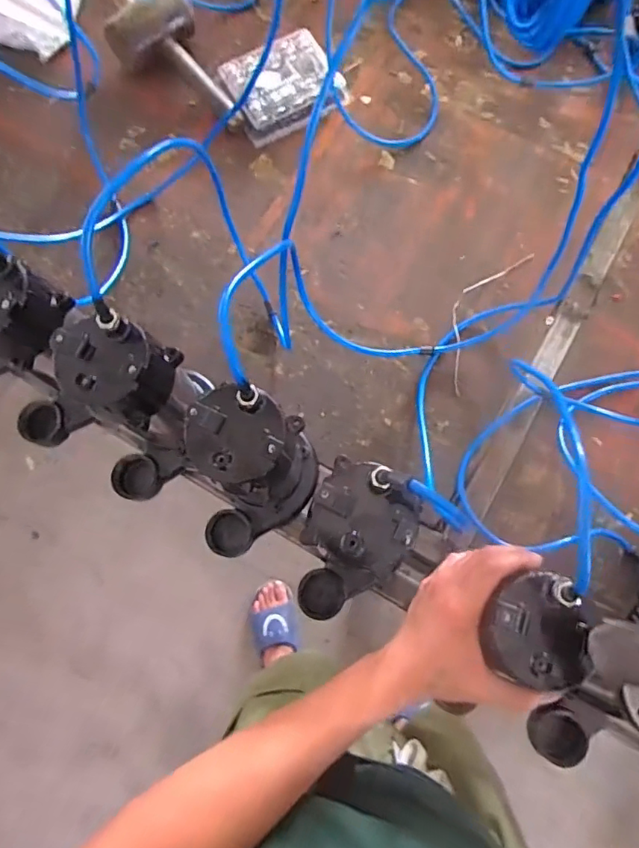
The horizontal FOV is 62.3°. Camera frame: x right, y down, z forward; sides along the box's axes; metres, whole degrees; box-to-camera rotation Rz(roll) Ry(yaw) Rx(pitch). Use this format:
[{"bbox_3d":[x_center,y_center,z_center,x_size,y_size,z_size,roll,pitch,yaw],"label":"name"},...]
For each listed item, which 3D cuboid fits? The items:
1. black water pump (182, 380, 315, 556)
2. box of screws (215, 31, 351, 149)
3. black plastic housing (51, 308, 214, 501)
[{"bbox_3d":[-0.069,0.054,0.541,0.093,0.251,0.161,15,77,5],"label":"black water pump"},{"bbox_3d":[-0.053,-0.517,0.806,0.165,0.034,0.136,-25,77,-5],"label":"box of screws"},{"bbox_3d":[-0.199,-0.006,0.547,0.083,0.234,0.139,28,78,7],"label":"black plastic housing"}]

